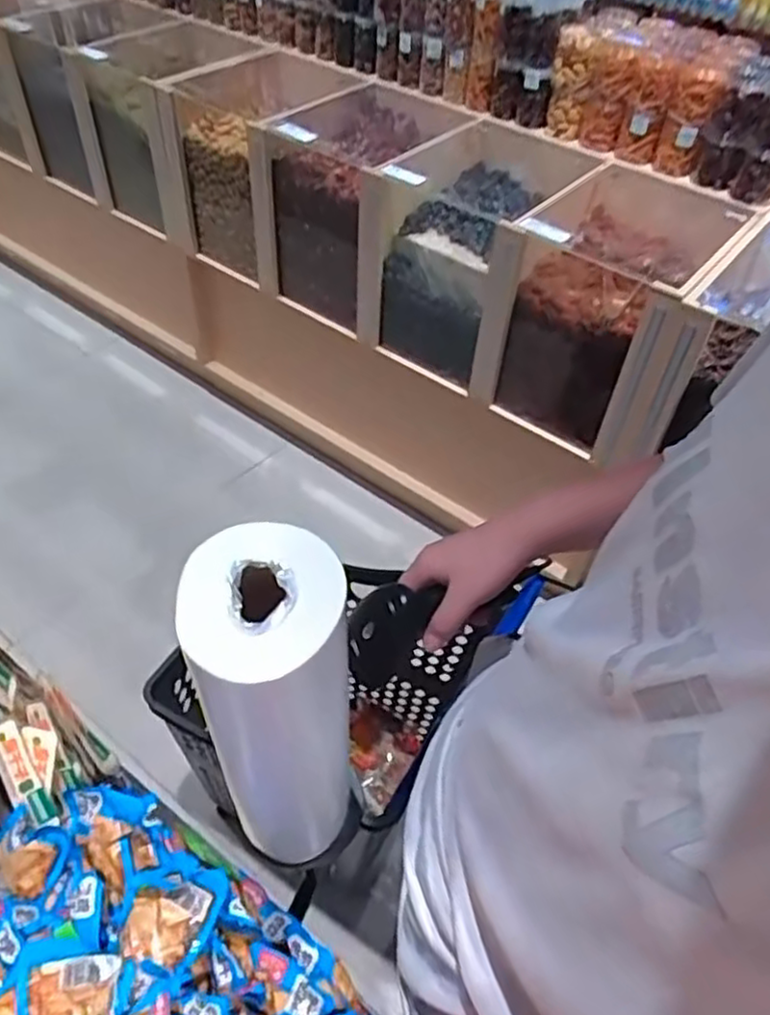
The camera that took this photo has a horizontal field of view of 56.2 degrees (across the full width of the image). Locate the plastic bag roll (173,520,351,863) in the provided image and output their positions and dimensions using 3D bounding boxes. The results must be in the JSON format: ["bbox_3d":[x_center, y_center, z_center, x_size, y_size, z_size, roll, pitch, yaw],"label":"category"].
[{"bbox_3d":[-0.067,0.139,0.462,0.079,0.293,0.085,-11,50,-13],"label":"plastic bag roll"}]

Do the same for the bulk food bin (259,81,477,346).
[{"bbox_3d":[-0.050,-0.759,1.811,0.328,0.400,0.471,27,52,19],"label":"bulk food bin"}]

